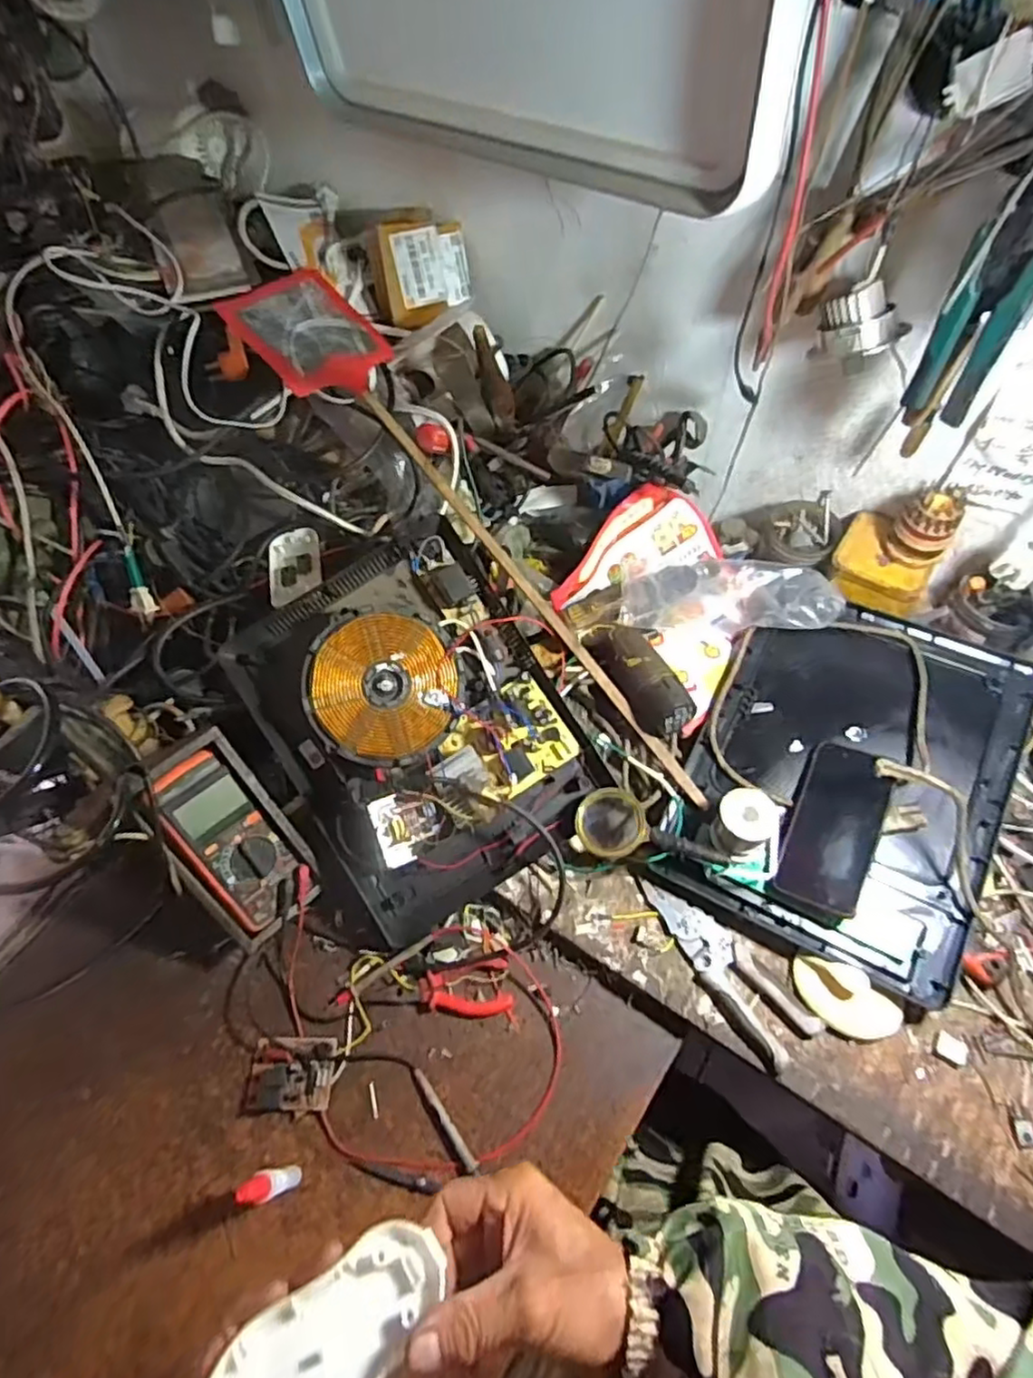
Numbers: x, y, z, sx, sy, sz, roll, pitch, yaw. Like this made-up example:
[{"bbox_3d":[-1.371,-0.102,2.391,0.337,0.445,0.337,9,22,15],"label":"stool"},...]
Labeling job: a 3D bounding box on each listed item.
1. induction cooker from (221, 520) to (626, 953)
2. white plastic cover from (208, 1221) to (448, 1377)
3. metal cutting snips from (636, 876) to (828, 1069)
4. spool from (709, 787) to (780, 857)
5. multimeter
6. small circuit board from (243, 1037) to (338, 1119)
[{"bbox_3d":[-0.096,0.028,0.688,0.293,0.092,0.364,-31,86,-7],"label":"induction cooker"},{"bbox_3d":[-0.090,0.315,0.323,0.116,0.010,0.057,-25,61,-32],"label":"white plastic cover"},{"bbox_3d":[0.188,0.260,0.638,0.062,0.014,0.189,-40,66,-17],"label":"metal cutting snips"},{"bbox_3d":[0.218,0.132,0.654,0.053,0.052,0.064,35,69,20],"label":"spool"},{"bbox_3d":[-0.284,0.148,0.662,0.077,0.178,0.036,-37,23,-33],"label":"multimeter"},{"bbox_3d":[-0.212,0.359,0.627,0.078,0.018,0.063,2,62,5],"label":"small circuit board"}]

